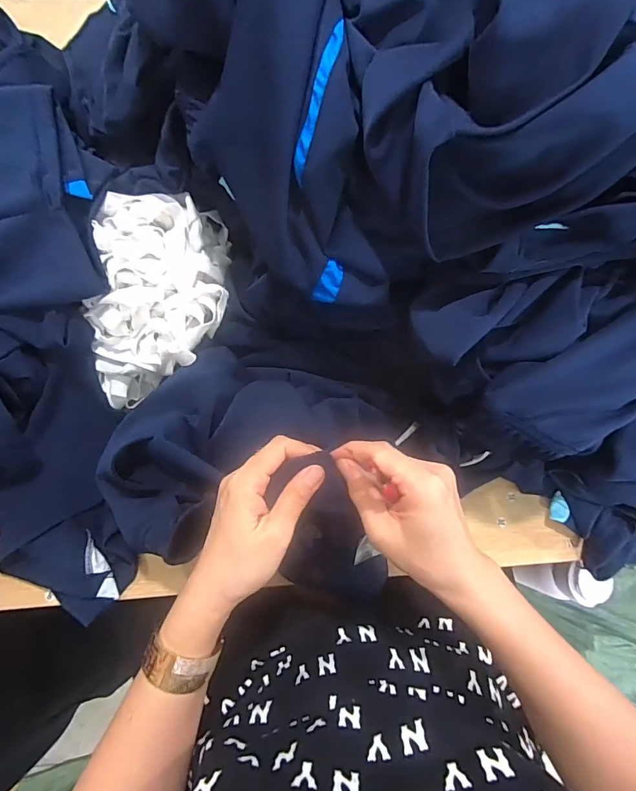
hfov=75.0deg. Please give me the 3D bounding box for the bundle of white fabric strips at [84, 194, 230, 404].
[{"bbox_3d":[-0.170,-0.105,0.459,0.159,0.099,0.209,-1,74,-2],"label":"bundle of white fabric strips"}]

